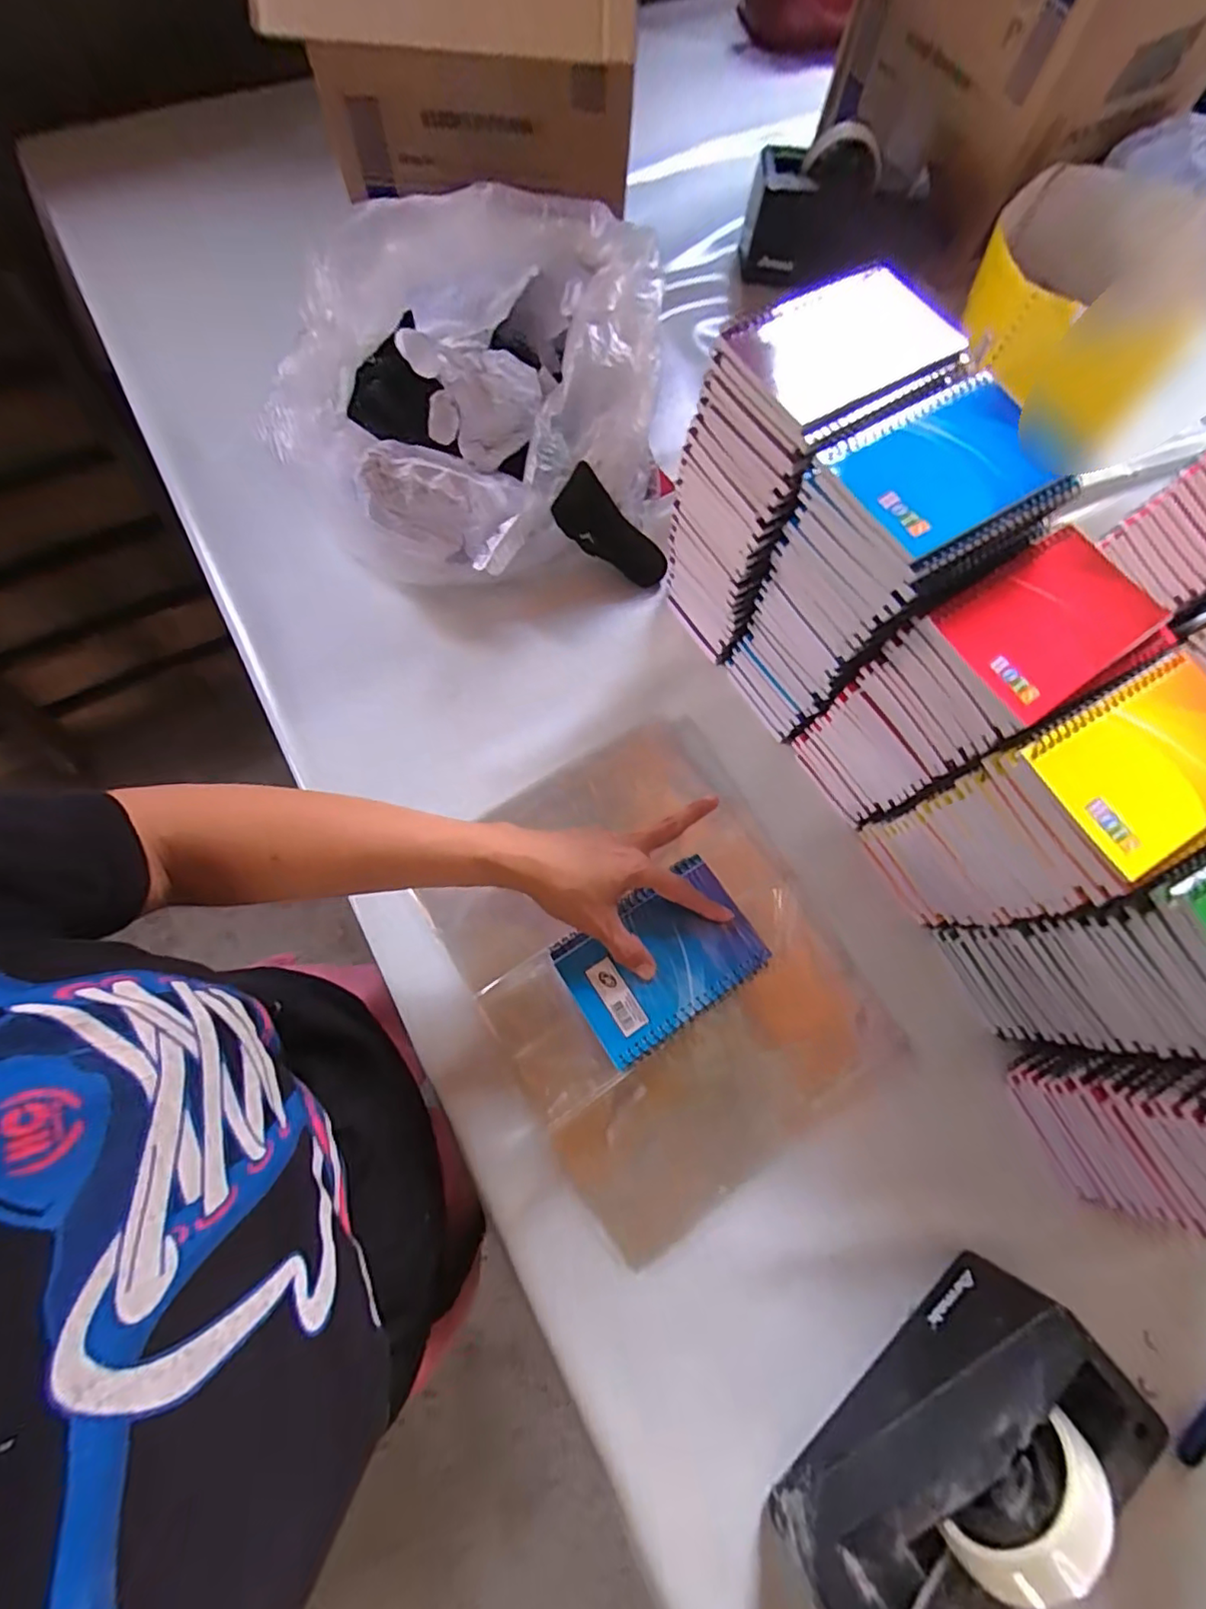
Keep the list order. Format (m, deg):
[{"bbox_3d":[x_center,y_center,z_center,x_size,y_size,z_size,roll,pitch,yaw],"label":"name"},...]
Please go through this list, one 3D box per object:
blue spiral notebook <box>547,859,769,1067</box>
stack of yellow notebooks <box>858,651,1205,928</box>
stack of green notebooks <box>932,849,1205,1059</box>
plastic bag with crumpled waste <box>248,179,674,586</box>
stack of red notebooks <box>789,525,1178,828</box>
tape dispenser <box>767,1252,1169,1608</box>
[{"bbox_3d":[0.040,0.107,0.416,0.129,0.010,0.092,-31,75,-12],"label":"blue spiral notebook"},{"bbox_3d":[0.300,0.010,0.417,0.136,0.199,0.101,-27,75,-10],"label":"stack of yellow notebooks"},{"bbox_3d":[0.355,0.089,0.391,0.137,0.196,0.105,-24,74,-10],"label":"stack of green notebooks"},{"bbox_3d":[-0.105,-0.345,0.526,0.294,0.177,0.284,6,71,0],"label":"plastic bag with crumpled waste"},{"bbox_3d":[0.252,-0.073,0.434,0.135,0.193,0.094,-25,74,-10],"label":"stack of red notebooks"},{"bbox_3d":[0.202,0.368,0.326,0.191,0.108,0.073,-38,77,-13],"label":"tape dispenser"}]

